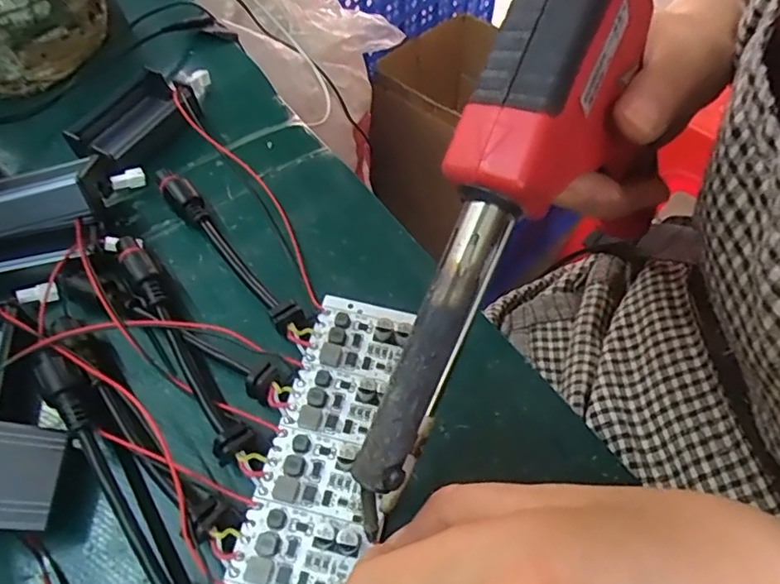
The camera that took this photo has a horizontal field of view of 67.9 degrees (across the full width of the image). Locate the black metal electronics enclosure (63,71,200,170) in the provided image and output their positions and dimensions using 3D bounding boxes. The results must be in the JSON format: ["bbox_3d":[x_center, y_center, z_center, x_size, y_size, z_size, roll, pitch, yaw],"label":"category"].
[{"bbox_3d":[-0.114,-0.076,0.261,0.039,0.015,0.051,29,61,17],"label":"black metal electronics enclosure"}]

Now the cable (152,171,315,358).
[{"bbox_3d":[-0.063,-0.016,0.226,0.010,0.013,0.104,-36,64,-22],"label":"cable"}]

